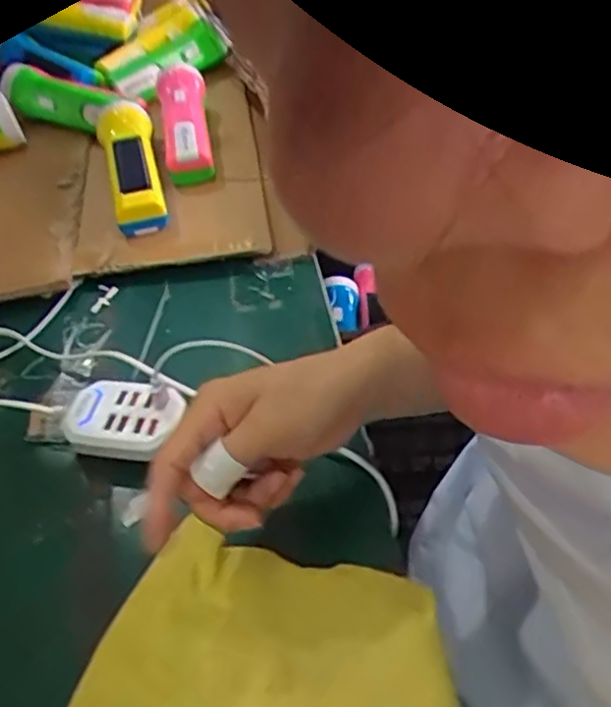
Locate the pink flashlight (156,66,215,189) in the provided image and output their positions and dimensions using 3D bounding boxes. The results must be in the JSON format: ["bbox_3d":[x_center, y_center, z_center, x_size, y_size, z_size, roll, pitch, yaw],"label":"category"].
[{"bbox_3d":[-0.119,-0.230,0.688,0.046,0.046,0.187,-12,46,-5],"label":"pink flashlight"}]

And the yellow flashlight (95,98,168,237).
[{"bbox_3d":[-0.159,-0.173,0.631,0.048,0.049,0.171,-15,46,-8],"label":"yellow flashlight"}]

